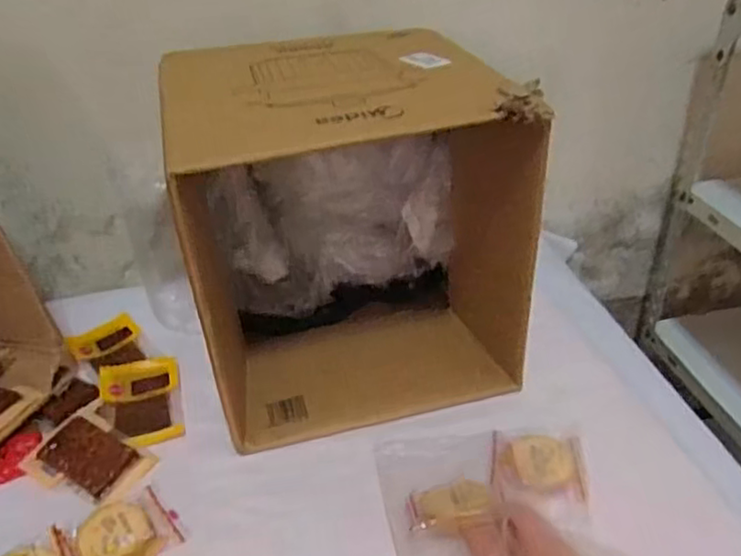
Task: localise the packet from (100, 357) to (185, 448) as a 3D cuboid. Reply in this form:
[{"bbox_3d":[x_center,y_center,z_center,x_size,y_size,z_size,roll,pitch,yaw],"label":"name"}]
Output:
[{"bbox_3d":[-0.206,0.111,0.593,0.067,0.008,0.097,-11,36,-13],"label":"packet"}]

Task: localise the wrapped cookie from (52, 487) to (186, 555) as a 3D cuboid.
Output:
[{"bbox_3d":[-0.183,0.188,0.481,0.074,0.010,0.065,-25,42,-30],"label":"wrapped cookie"}]

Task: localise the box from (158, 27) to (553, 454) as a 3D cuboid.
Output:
[{"bbox_3d":[-0.024,-0.049,0.584,0.260,0.263,0.229,-10,36,-12],"label":"box"}]

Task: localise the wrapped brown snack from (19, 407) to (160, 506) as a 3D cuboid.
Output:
[{"bbox_3d":[-0.232,0.149,0.541,0.093,0.009,0.065,18,40,25],"label":"wrapped brown snack"}]

